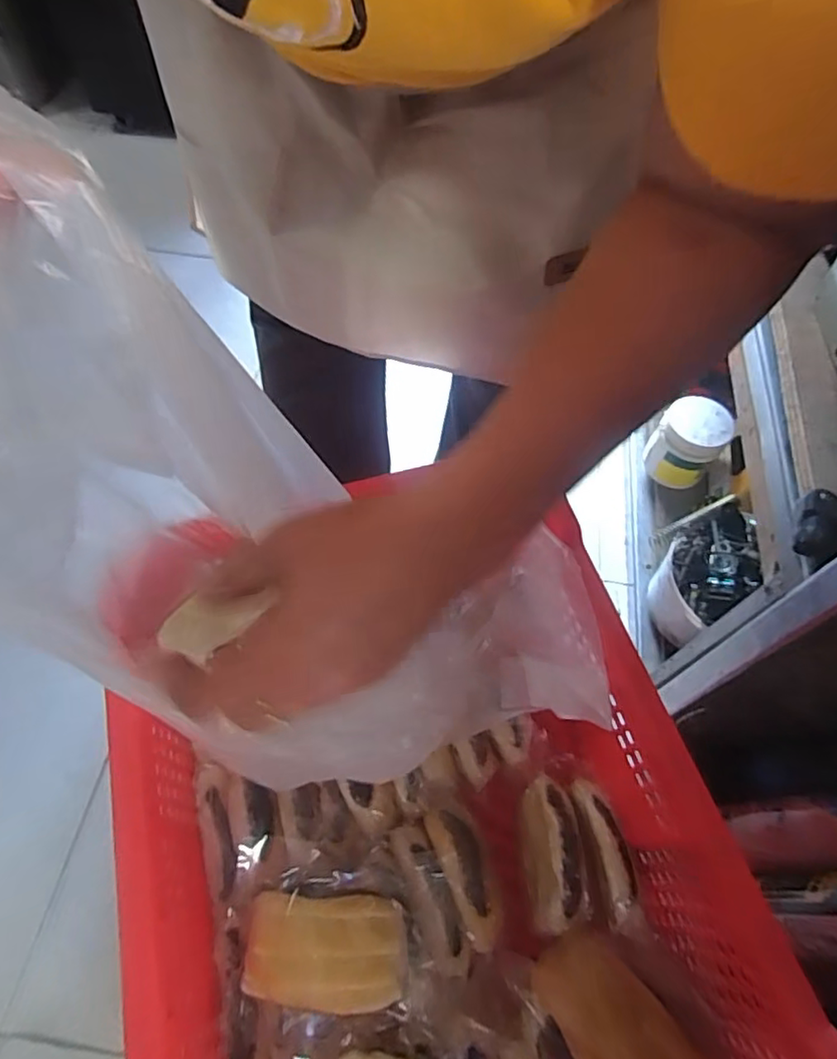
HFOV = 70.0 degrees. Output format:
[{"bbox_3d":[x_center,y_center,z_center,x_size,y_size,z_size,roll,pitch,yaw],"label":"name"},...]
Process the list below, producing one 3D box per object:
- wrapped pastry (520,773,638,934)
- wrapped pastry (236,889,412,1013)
[{"bbox_3d":[0.127,0.260,0.484,0.074,0.053,0.103,0,60,-3],"label":"wrapped pastry"},{"bbox_3d":[-0.064,0.288,0.411,0.107,0.040,0.063,3,59,-1],"label":"wrapped pastry"}]

